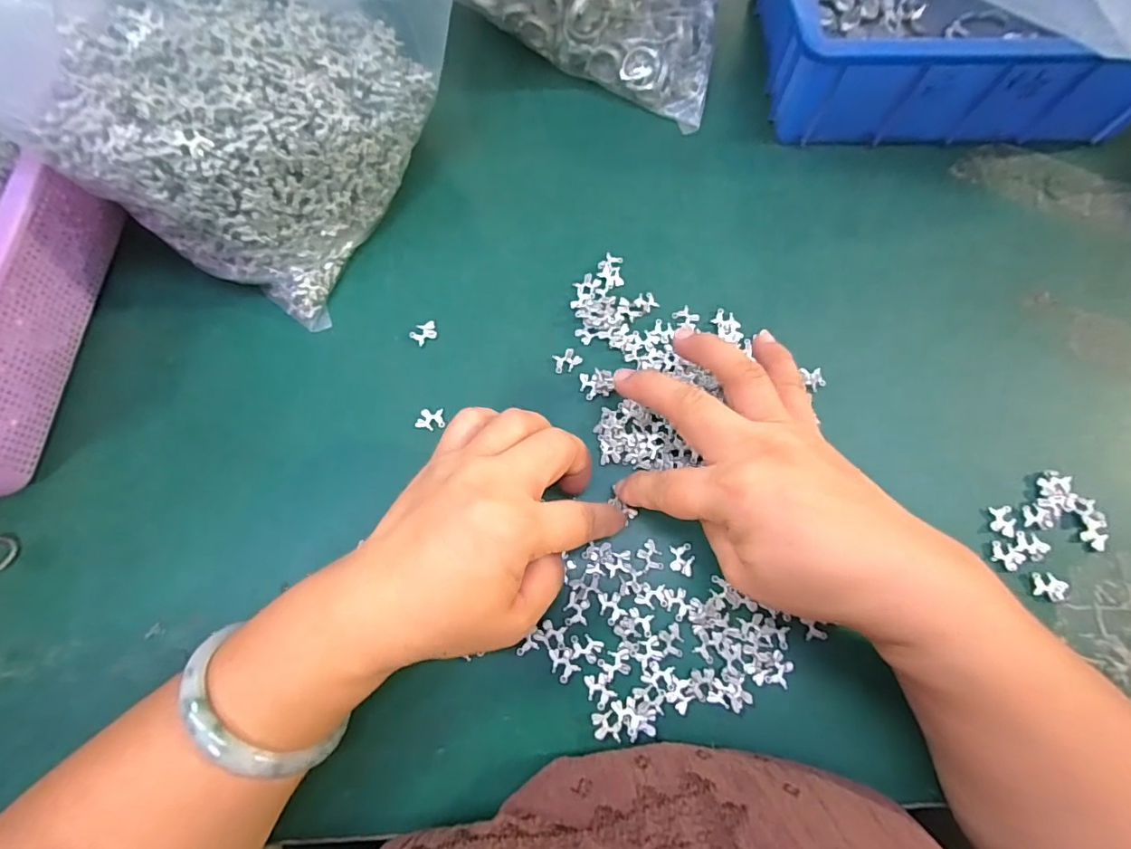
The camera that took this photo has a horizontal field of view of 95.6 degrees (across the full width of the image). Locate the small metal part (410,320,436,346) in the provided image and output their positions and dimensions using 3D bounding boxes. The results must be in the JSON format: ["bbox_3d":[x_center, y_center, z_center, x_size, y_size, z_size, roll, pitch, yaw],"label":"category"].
[{"bbox_3d":[-0.084,-0.055,0.306,0.016,0.005,0.011,-39,77,-10],"label":"small metal part"}]

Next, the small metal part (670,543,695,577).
[{"bbox_3d":[0.060,0.069,0.264,0.012,0.004,0.016,3,74,2],"label":"small metal part"}]

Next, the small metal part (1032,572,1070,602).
[{"bbox_3d":[0.244,0.082,0.259,0.015,0.004,0.012,11,74,4],"label":"small metal part"}]

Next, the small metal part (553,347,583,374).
[{"bbox_3d":[0.001,-0.037,0.299,0.016,0.004,0.013,-27,75,-7],"label":"small metal part"}]

